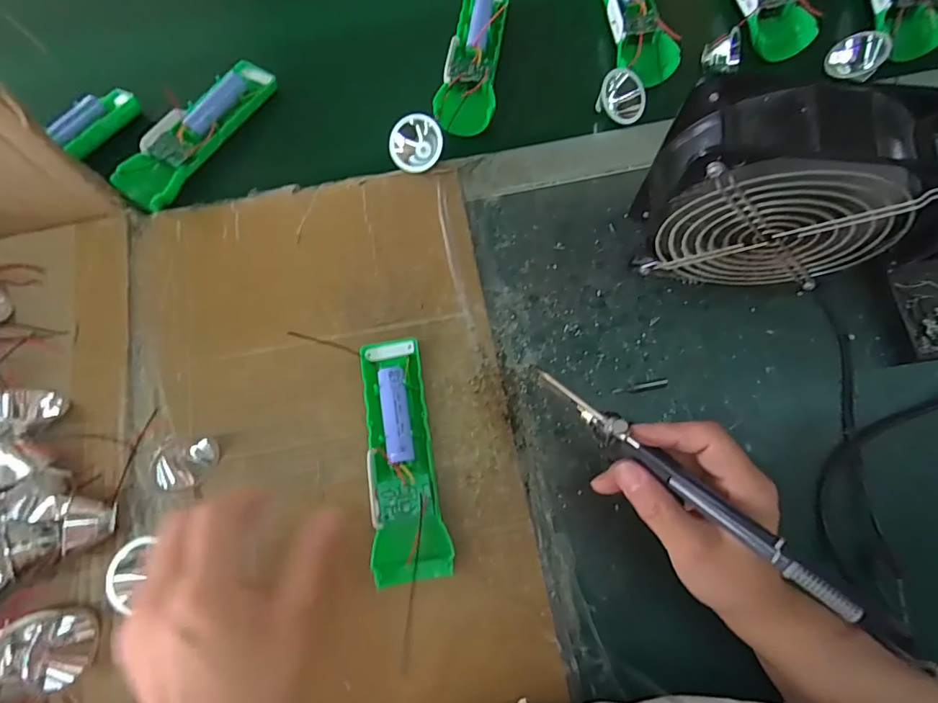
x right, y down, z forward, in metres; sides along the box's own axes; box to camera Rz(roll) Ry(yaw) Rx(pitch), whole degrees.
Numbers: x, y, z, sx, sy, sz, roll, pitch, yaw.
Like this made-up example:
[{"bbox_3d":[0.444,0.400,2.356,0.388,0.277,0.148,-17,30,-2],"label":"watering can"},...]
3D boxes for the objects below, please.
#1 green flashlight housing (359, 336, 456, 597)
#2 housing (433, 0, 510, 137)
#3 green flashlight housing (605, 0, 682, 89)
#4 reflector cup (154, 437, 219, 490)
[{"bbox_3d":[-0.047,0.068,0.334,0.047,0.038,0.158,-11,75,-3],"label":"green flashlight housing"},{"bbox_3d":[0.005,-0.253,0.427,0.046,0.034,0.141,9,75,2],"label":"housing"},{"bbox_3d":[0.142,-0.290,0.423,0.043,0.022,0.150,-7,73,-1],"label":"green flashlight housing"},{"bbox_3d":[-0.194,0.076,0.338,0.034,0.028,0.035,0,75,-1],"label":"reflector cup"}]

